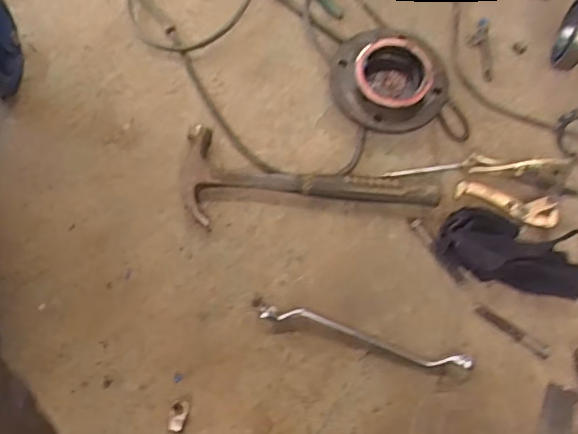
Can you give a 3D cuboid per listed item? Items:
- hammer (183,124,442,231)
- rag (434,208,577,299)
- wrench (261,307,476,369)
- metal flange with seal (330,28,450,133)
[{"bbox_3d":[0.025,-0.042,0.719,0.311,0.036,0.120,5,71,1],"label":"hammer"},{"bbox_3d":[0.275,0.039,0.692,0.181,0.051,0.086,14,72,4],"label":"rag"},{"bbox_3d":[0.089,0.139,0.663,0.247,0.028,0.026,15,72,4],"label":"wrench"},{"bbox_3d":[0.134,-0.184,0.767,0.155,0.048,0.148,7,71,2],"label":"metal flange with seal"}]

